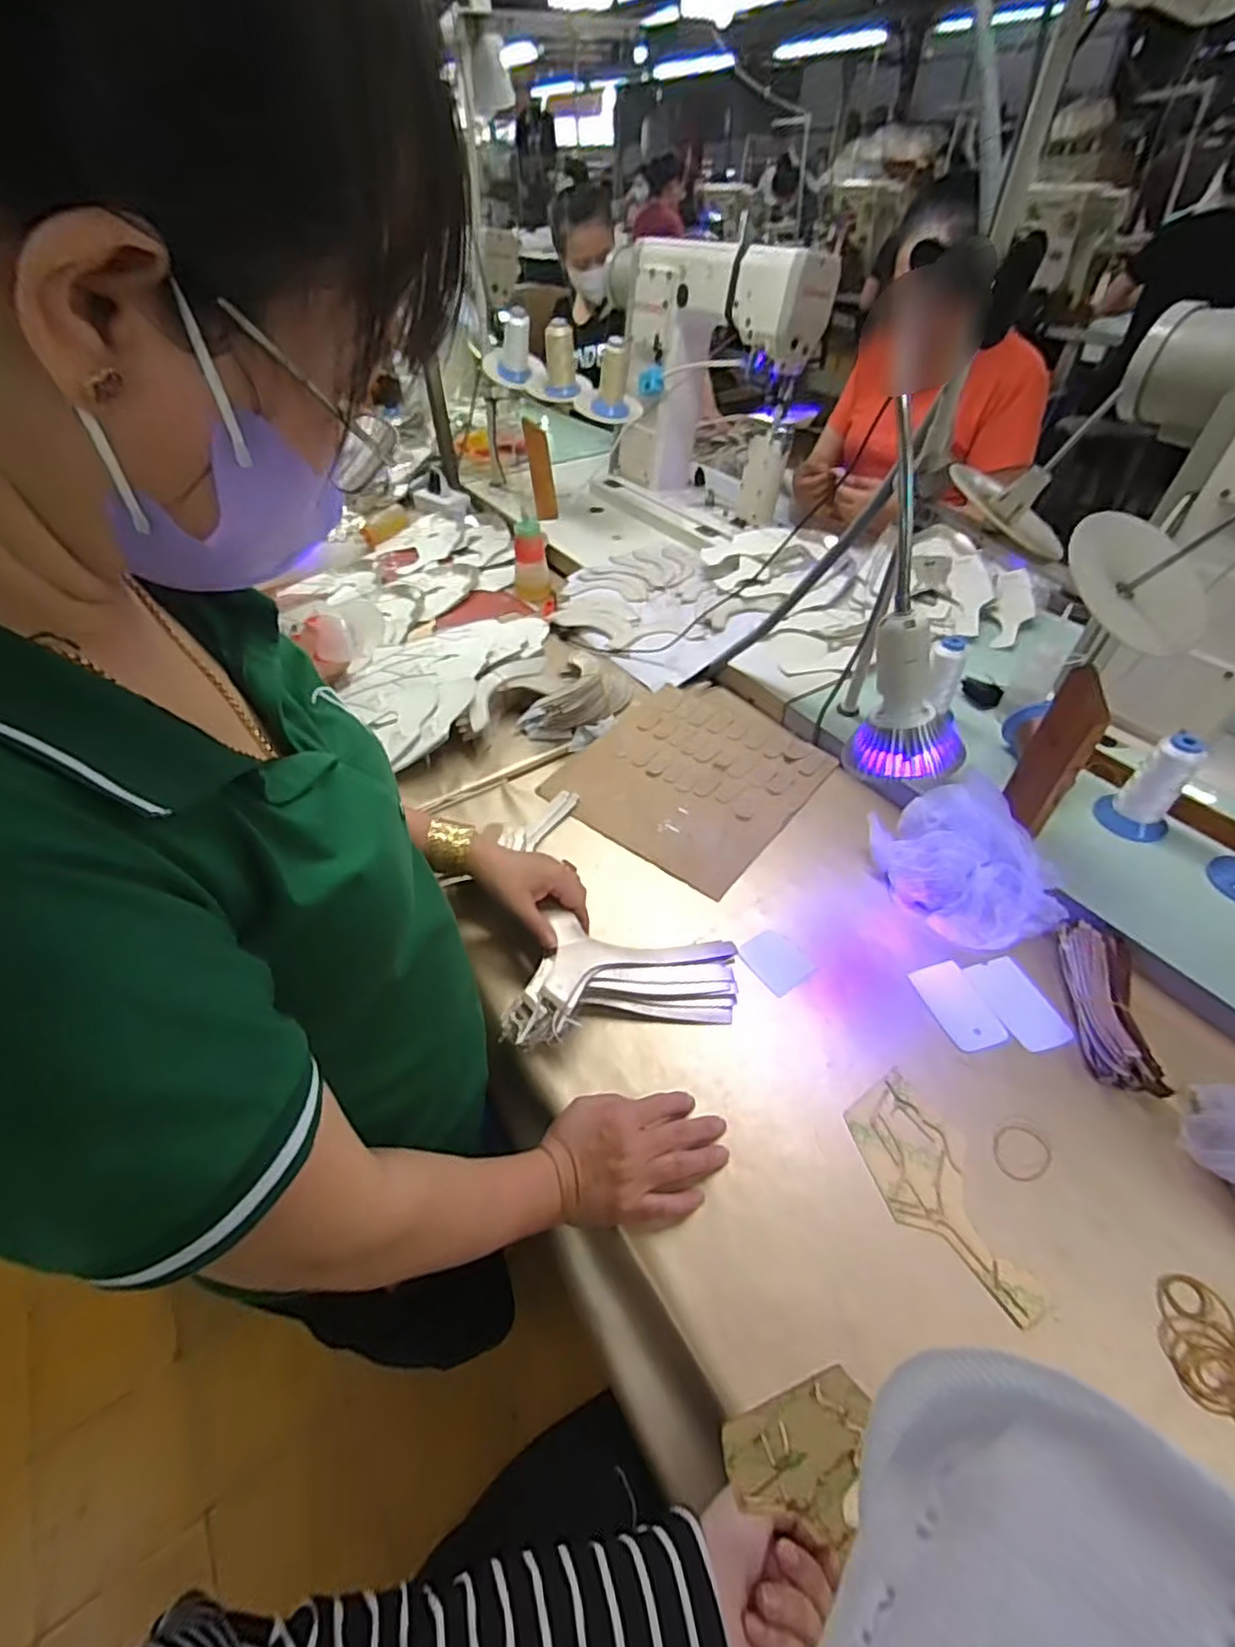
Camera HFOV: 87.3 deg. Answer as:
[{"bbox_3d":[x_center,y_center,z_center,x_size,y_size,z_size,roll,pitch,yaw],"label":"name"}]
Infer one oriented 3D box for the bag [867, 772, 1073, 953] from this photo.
[{"bbox_3d":[0.352,0.039,0.663,0.131,0.069,0.170,-15,48,-9],"label":"bag"}]

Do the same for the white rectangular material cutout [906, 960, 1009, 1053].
[{"bbox_3d":[0.313,0.166,0.594,0.049,0.004,0.086,-14,46,-7],"label":"white rectangular material cutout"}]

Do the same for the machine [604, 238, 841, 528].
[{"bbox_3d":[0.146,-0.851,1.230,0.200,0.374,0.495,-25,50,-21],"label":"machine"}]

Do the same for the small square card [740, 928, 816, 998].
[{"bbox_3d":[0.156,0.132,0.629,0.049,0.005,0.062,-28,53,-16],"label":"small square card"}]

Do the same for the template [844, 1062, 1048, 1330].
[{"bbox_3d":[0.239,0.276,0.487,0.075,0.004,0.168,-15,47,-9],"label":"template"}]

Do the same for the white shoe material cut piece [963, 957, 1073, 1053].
[{"bbox_3d":[0.368,0.164,0.592,0.051,0.006,0.091,-13,43,-9],"label":"white shoe material cut piece"}]

